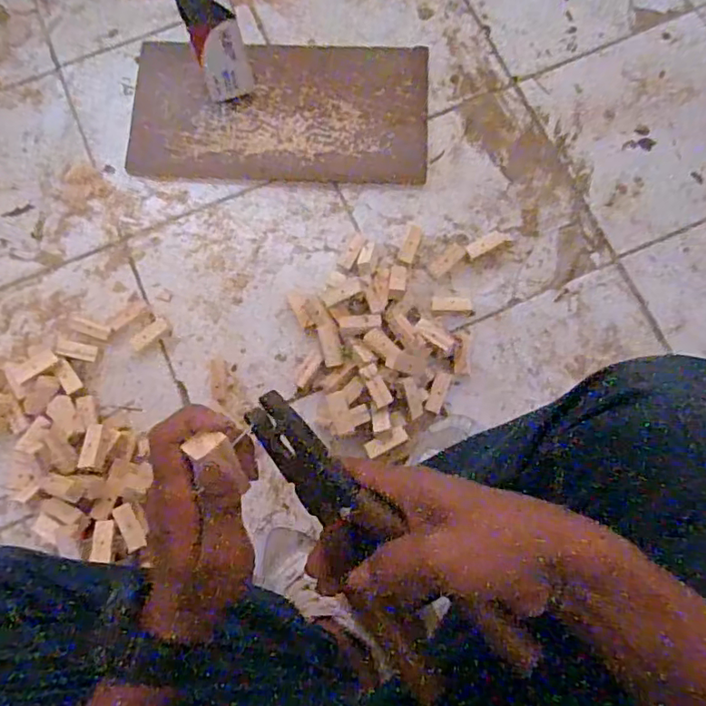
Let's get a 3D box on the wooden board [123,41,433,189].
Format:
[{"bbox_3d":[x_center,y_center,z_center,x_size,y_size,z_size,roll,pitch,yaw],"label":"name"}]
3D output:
[{"bbox_3d":[-0.103,-0.344,0.790,0.416,0.020,0.207,3,78,1],"label":"wooden board"}]

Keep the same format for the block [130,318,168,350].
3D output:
[{"bbox_3d":[-0.264,-0.025,0.719,0.019,0.008,0.051,44,82,9],"label":"block"}]

